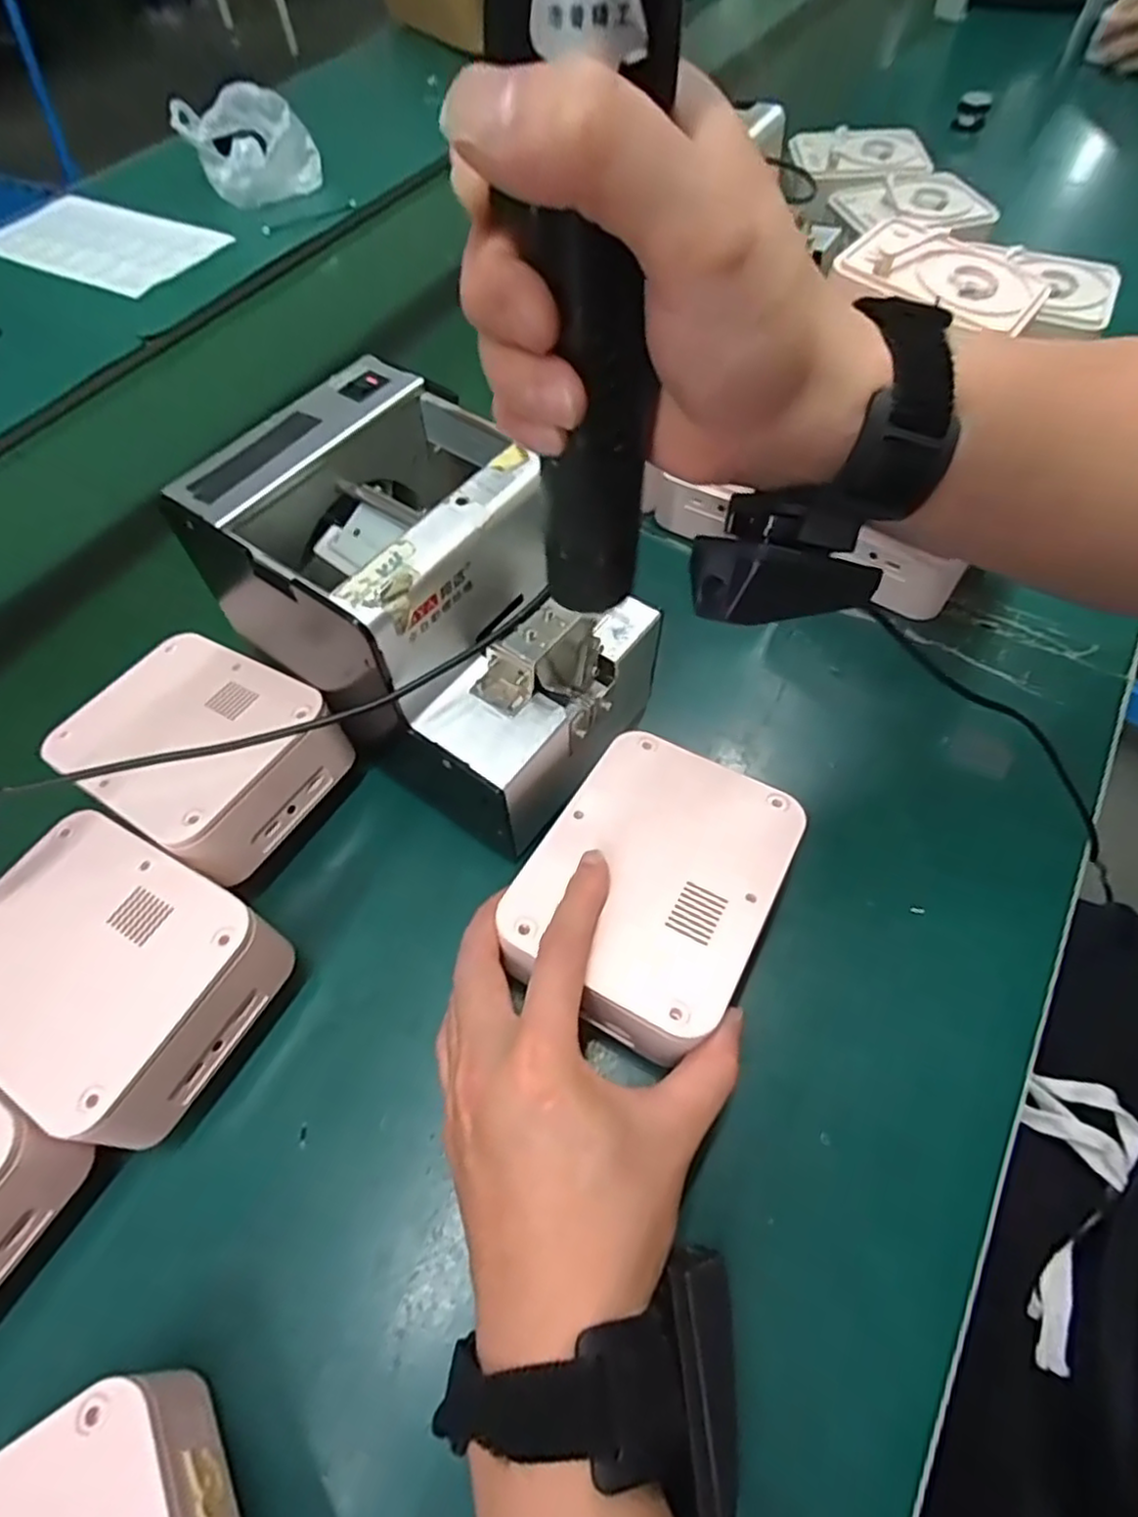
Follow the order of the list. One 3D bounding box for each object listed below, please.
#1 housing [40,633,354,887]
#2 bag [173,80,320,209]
[{"bbox_3d":[-0.190,-0.008,0.357,0.134,0.038,0.100,28,64,20],"label":"housing"},{"bbox_3d":[-0.382,-0.727,0.847,0.149,0.092,0.140,-19,58,-8],"label":"bag"}]

